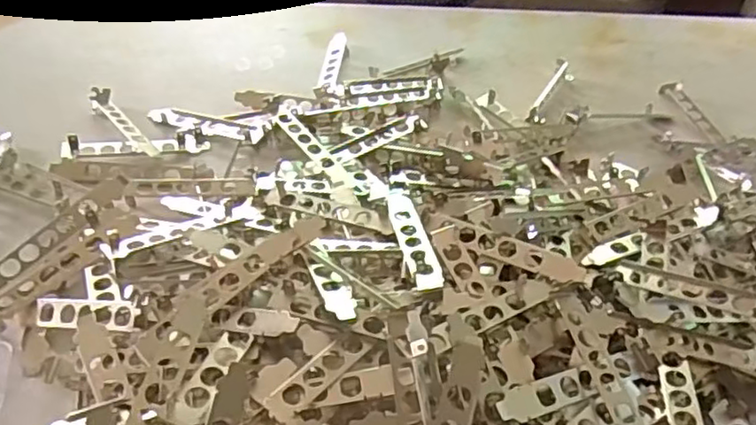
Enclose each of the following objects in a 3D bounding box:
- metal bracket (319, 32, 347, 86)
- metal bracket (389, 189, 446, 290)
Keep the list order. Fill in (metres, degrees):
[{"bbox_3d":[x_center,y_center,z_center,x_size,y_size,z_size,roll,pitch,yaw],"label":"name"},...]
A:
[{"bbox_3d":[-0.047,-0.164,0.687,0.018,0.009,0.098,7,45,1],"label":"metal bracket"},{"bbox_3d":[0.024,0.015,0.450,0.021,0.006,0.114,-14,35,-3],"label":"metal bracket"}]

